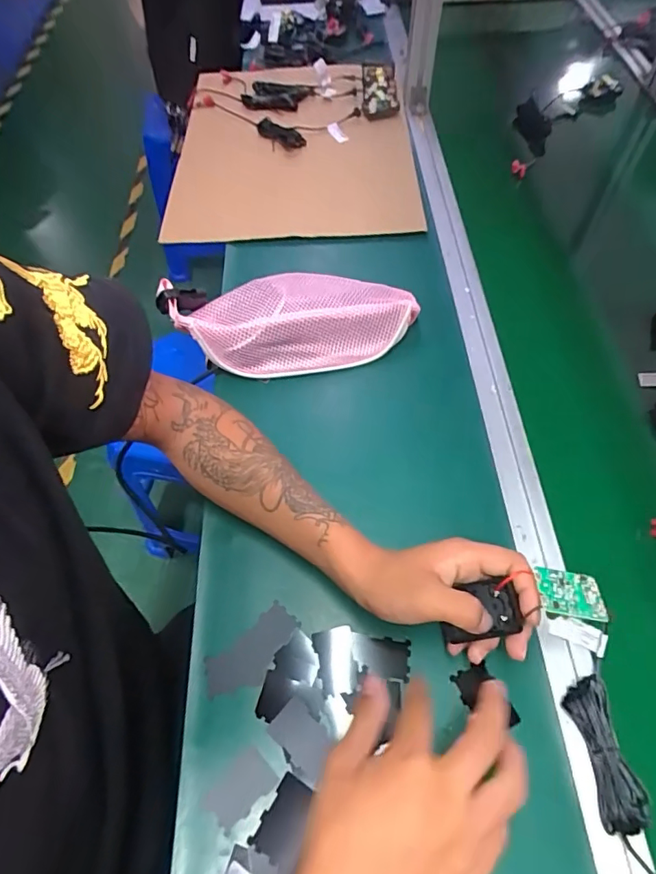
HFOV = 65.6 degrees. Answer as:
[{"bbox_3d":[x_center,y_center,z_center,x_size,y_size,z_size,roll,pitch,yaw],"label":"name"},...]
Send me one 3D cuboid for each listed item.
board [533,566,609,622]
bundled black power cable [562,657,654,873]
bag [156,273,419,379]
[{"bbox_3d":[0.176,0.114,0.368,0.052,0.004,0.034,14,50,-9],"label":"board"},{"bbox_3d":[0.219,0.263,0.371,0.042,0.017,0.171,-10,57,-5],"label":"bundled black power cable"},{"bbox_3d":[-0.038,-0.137,0.591,0.285,0.081,0.109,-9,57,-5],"label":"bag"}]

